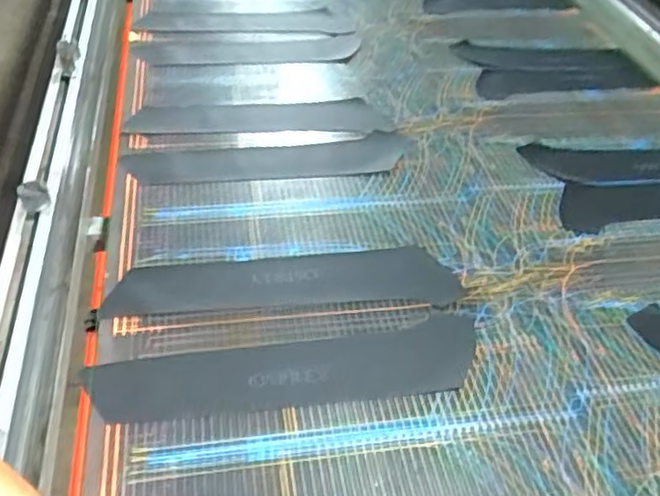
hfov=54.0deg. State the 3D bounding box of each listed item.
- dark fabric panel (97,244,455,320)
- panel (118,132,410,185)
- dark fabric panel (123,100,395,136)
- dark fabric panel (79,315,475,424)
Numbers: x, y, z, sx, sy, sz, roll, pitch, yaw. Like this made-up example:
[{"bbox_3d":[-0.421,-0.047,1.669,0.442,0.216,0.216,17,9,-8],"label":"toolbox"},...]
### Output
[{"bbox_3d":[-0.063,0.042,0.885,0.457,0.012,0.110,0,43,-7],"label":"dark fabric panel"},{"bbox_3d":[-0.107,-0.151,1.090,0.472,0.008,0.110,-2,43,-9],"label":"panel"},{"bbox_3d":[-0.134,-0.242,1.222,0.477,0.017,0.121,2,43,-4],"label":"dark fabric panel"},{"bbox_3d":[-0.048,0.148,0.782,0.468,0.016,0.108,-3,43,-10],"label":"dark fabric panel"}]

